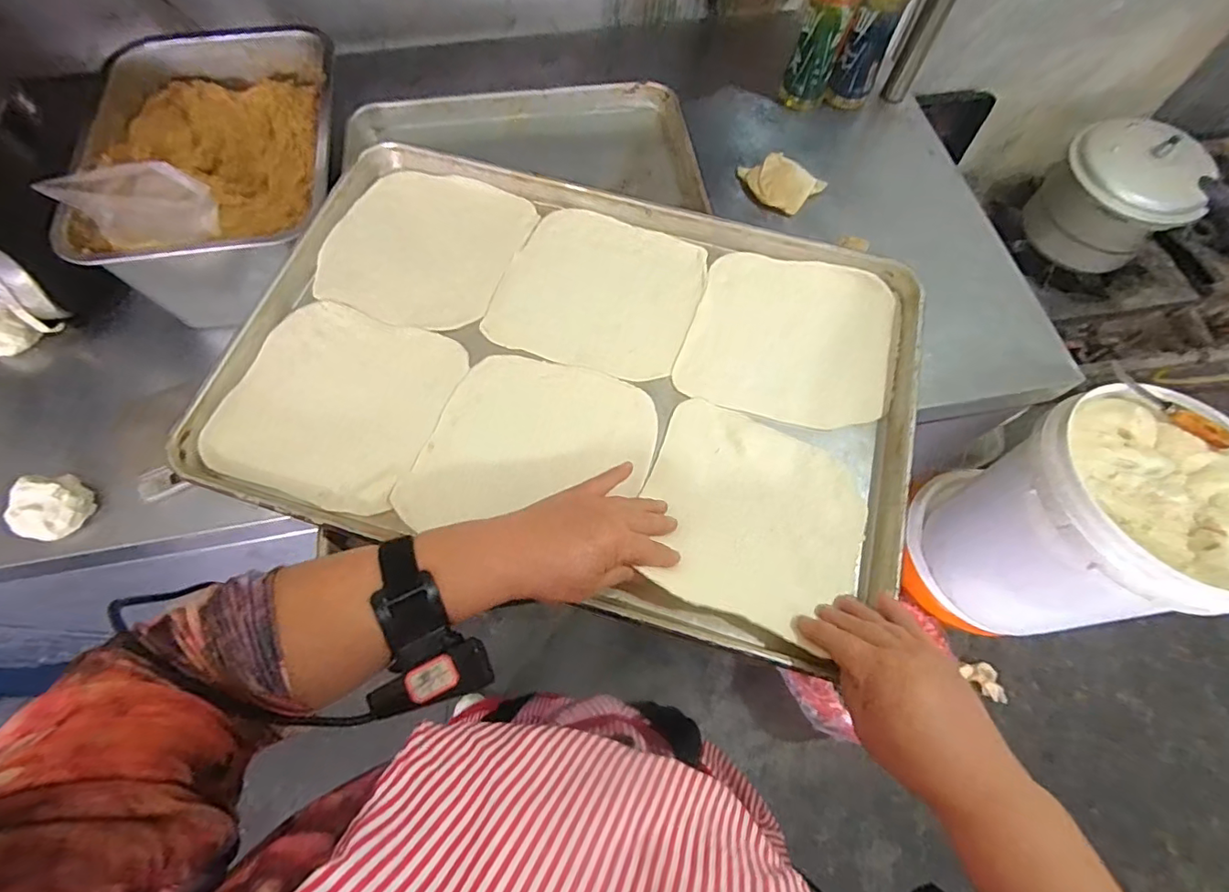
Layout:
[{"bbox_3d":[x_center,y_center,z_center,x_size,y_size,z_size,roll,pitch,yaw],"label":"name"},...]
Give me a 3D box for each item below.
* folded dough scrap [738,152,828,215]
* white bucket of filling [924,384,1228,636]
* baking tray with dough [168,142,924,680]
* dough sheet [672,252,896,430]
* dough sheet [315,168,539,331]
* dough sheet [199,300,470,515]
[{"bbox_3d":[0.236,-0.382,0.766,0.112,0.028,0.076,34,70,12],"label":"folded dough scrap"},{"bbox_3d":[0.731,0.118,0.846,0.299,0.338,0.296,1,67,-1],"label":"white bucket of filling"},{"bbox_3d":[-0.034,-0.076,0.499,0.592,0.032,0.402,16,67,5],"label":"baking tray with dough"},{"bbox_3d":[0.171,-0.108,0.523,0.191,0.005,0.180,14,70,4],"label":"dough sheet"},{"bbox_3d":[-0.192,-0.207,0.547,0.176,0.012,0.186,19,68,7],"label":"dough sheet"},{"bbox_3d":[-0.251,-0.040,0.489,0.183,0.010,0.182,18,68,6],"label":"dough sheet"}]

